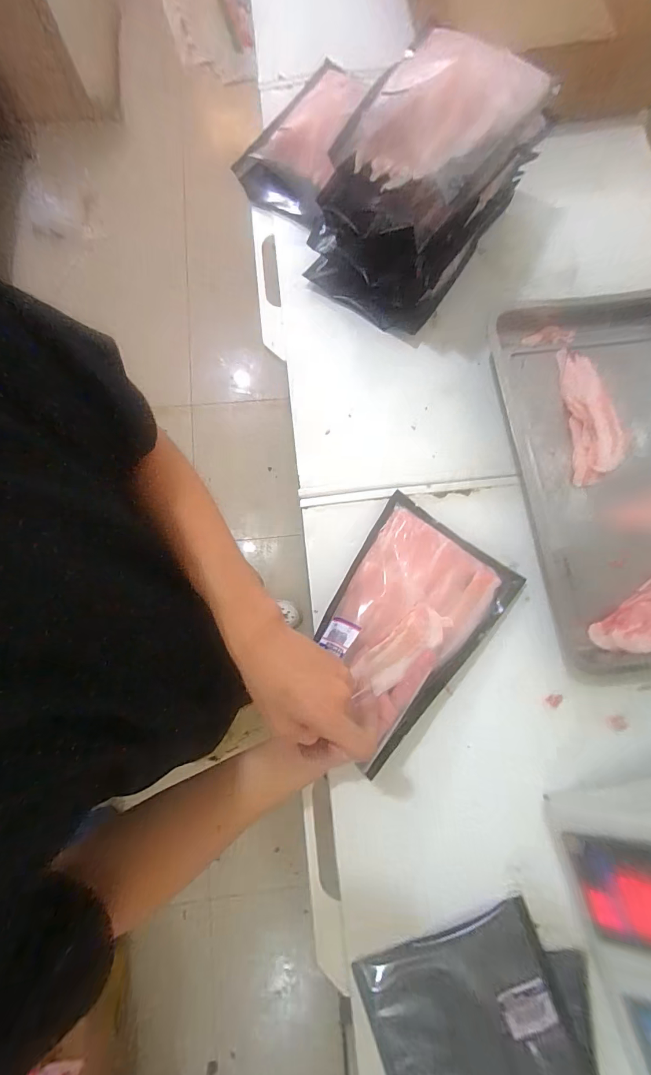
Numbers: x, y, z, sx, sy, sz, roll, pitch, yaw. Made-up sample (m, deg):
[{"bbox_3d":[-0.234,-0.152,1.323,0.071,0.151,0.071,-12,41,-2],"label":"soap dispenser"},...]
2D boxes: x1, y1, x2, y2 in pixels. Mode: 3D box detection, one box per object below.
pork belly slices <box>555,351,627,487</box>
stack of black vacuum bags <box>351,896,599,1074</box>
[{"bbox_3d":[0.369,-0.170,0.551,0.068,0.030,0.192,-3,78,0],"label":"pork belly slices"},{"bbox_3d":[0.178,0.582,0.404,0.230,0.018,0.315,-12,78,-2],"label":"stack of black vacuum bags"}]

